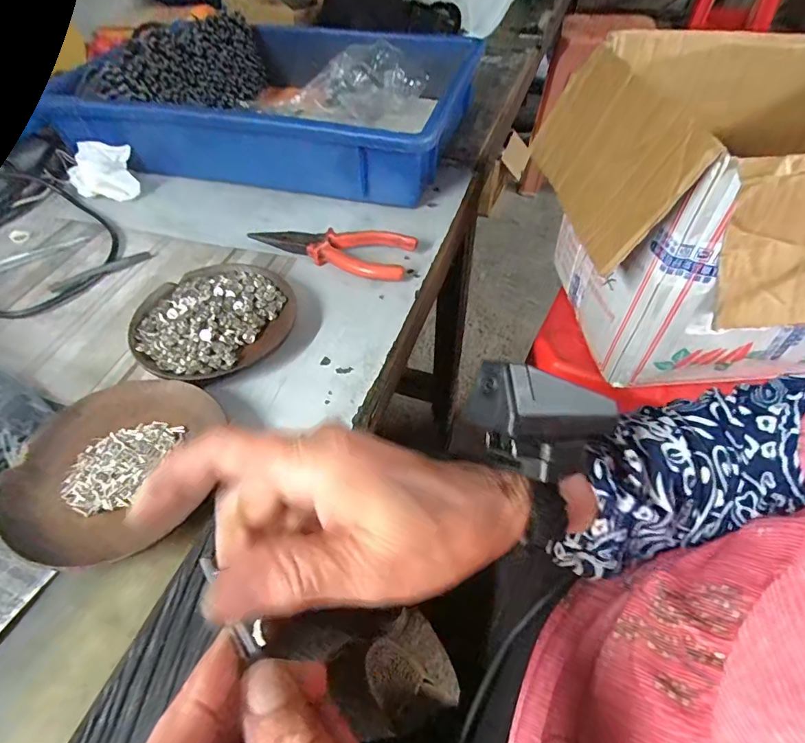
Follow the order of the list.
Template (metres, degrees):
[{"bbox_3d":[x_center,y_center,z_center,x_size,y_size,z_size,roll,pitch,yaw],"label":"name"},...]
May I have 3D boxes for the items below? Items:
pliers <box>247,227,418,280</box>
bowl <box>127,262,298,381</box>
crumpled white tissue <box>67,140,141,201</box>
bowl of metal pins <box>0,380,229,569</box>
[{"bbox_3d":[-0.063,-0.106,0.395,0.142,0.017,0.048,13,52,11],"label":"pliers"},{"bbox_3d":[-0.136,-0.038,0.337,0.111,0.022,0.107,0,51,0],"label":"bowl"},{"bbox_3d":[-0.297,-0.200,0.459,0.064,0.043,0.065,-33,58,-24],"label":"crumpled white tissue"},{"bbox_3d":[-0.161,0.054,0.260,0.104,0.019,0.109,0,51,0],"label":"bowl of metal pins"}]

